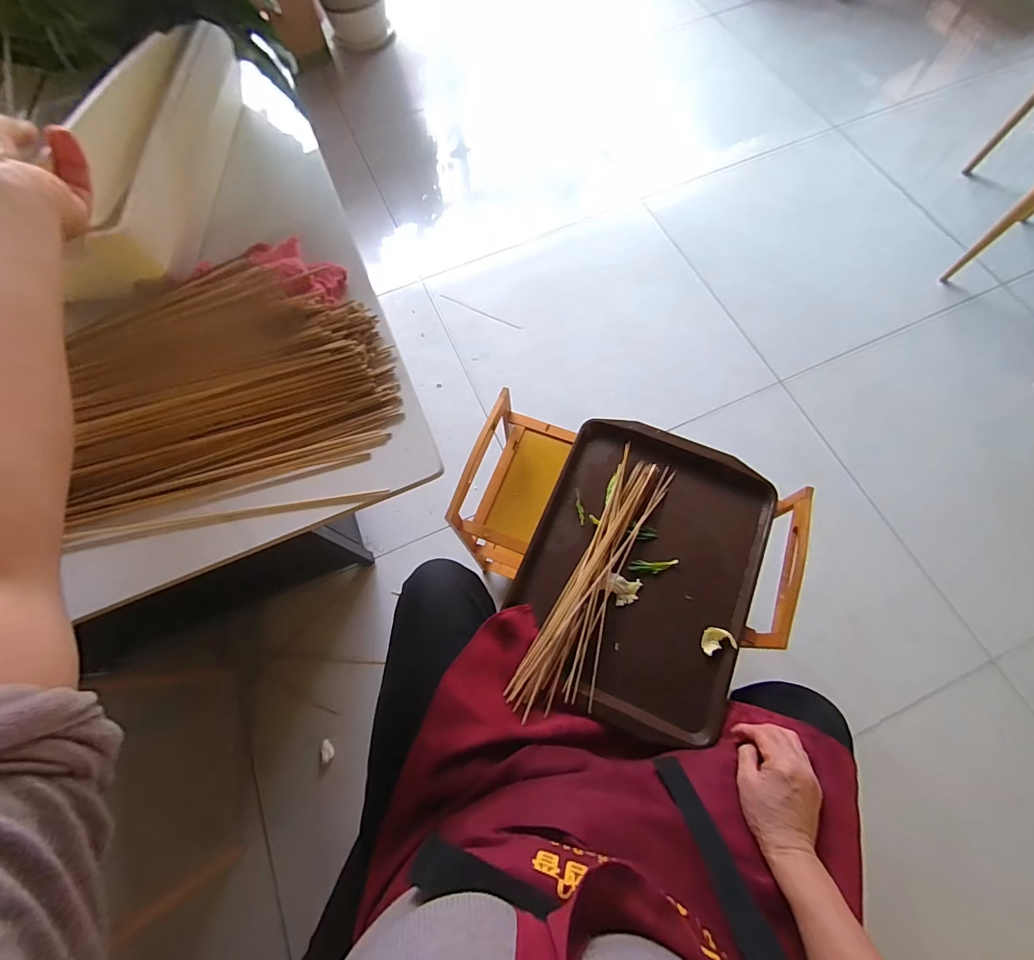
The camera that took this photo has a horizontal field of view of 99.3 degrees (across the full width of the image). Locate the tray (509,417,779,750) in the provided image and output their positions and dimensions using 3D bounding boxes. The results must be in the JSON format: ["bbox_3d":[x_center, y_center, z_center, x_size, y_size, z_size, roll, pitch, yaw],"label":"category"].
[{"bbox_3d":[0.192,0.126,0.675,0.326,0.044,0.429,22,72,10],"label":"tray"}]

